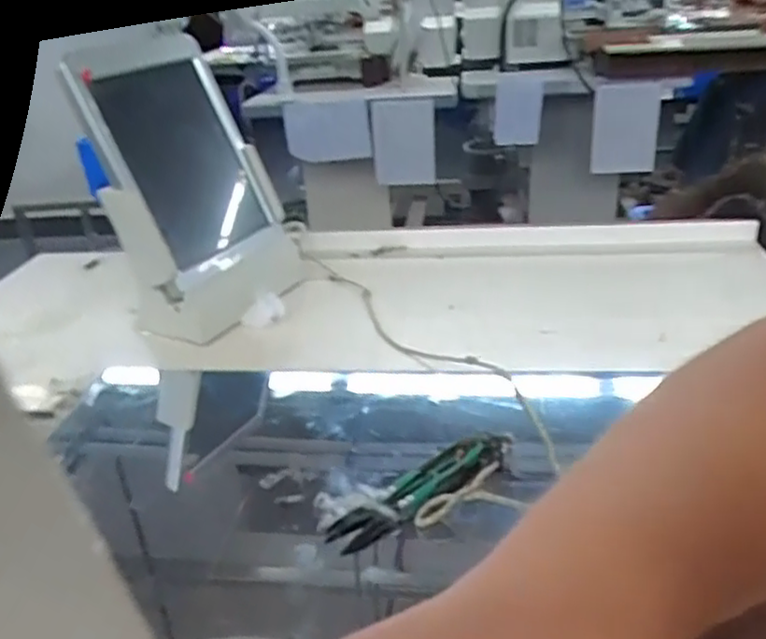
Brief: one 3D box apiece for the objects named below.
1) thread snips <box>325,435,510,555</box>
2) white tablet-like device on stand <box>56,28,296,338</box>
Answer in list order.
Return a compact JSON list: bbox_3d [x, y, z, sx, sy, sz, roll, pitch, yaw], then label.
[{"bbox_3d":[0.022,0.093,0.390,0.116,0.014,0.031,-21,31,-29],"label":"thread snips"},{"bbox_3d":[-0.165,-0.118,0.625,0.111,0.227,0.155,3,28,17],"label":"white tablet-like device on stand"}]

